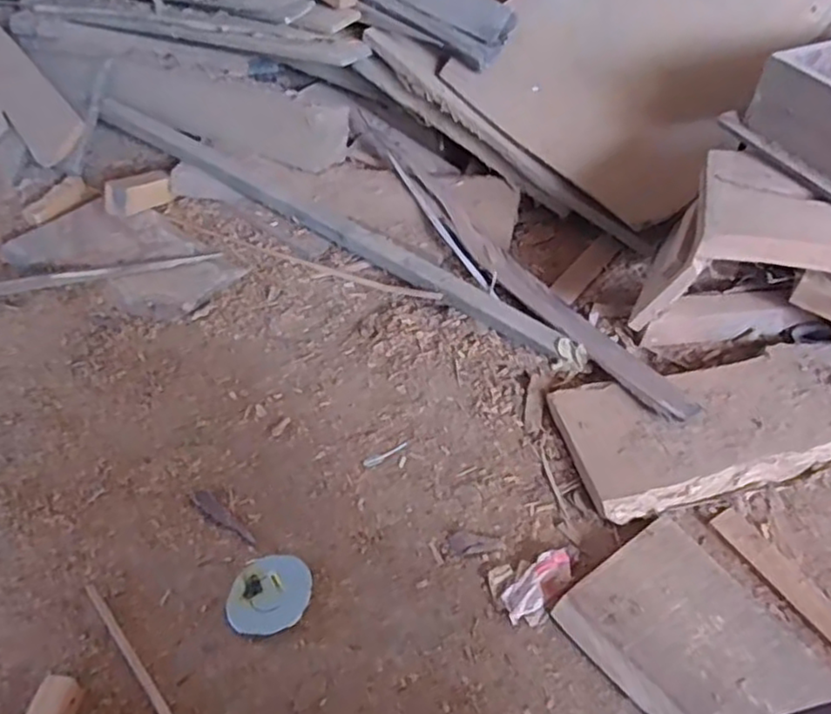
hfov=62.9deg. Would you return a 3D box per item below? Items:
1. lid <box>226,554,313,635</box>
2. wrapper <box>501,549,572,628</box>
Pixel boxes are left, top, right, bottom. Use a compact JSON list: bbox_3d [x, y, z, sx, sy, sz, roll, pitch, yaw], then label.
[{"bbox_3d":[-0.187,0.304,0.876,0.105,0.010,0.104,-1,43,1],"label":"lid"},{"bbox_3d":[0.160,0.289,0.856,0.111,0.016,0.053,-32,50,-28],"label":"wrapper"}]

